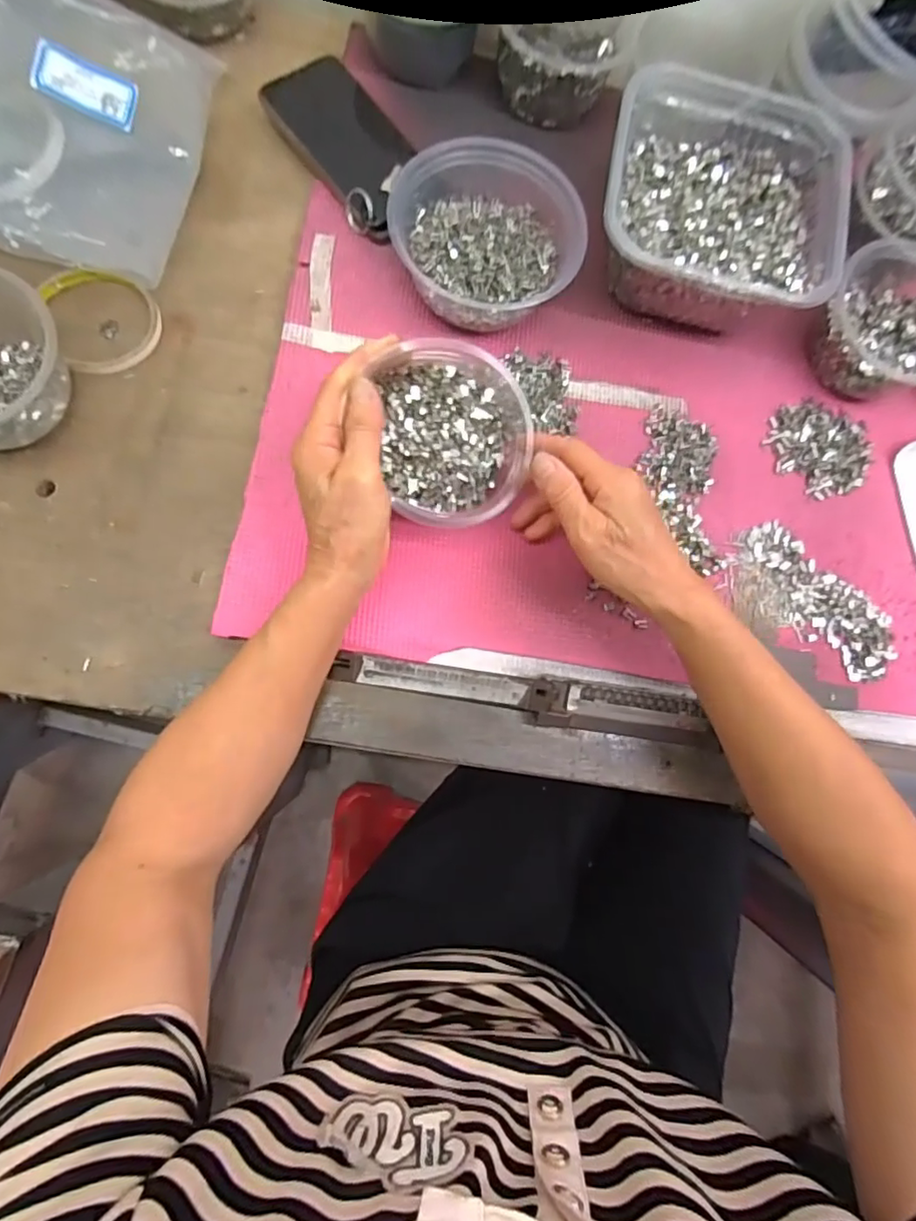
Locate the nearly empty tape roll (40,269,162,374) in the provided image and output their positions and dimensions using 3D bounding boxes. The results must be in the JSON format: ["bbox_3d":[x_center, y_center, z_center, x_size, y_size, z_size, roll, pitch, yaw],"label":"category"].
[{"bbox_3d":[-0.256,-0.212,0.421,0.069,0.016,0.081,-19,81,-10],"label":"nearly empty tape roll"}]

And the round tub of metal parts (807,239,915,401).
[{"bbox_3d":[0.339,-0.220,0.452,0.105,0.054,0.107,1,83,-6],"label":"round tub of metal parts"}]

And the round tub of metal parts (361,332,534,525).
[{"bbox_3d":[-0.008,-0.112,0.383,0.095,0.055,0.108,-14,101,-18],"label":"round tub of metal parts"}]

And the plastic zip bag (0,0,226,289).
[{"bbox_3d":[-0.281,-0.356,0.427,0.163,0.020,0.212,13,82,-16],"label":"plastic zip bag"}]

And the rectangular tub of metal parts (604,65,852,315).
[{"bbox_3d":[0.195,-0.311,0.450,0.177,0.070,0.183,15,77,-4],"label":"rectangular tub of metal parts"}]

